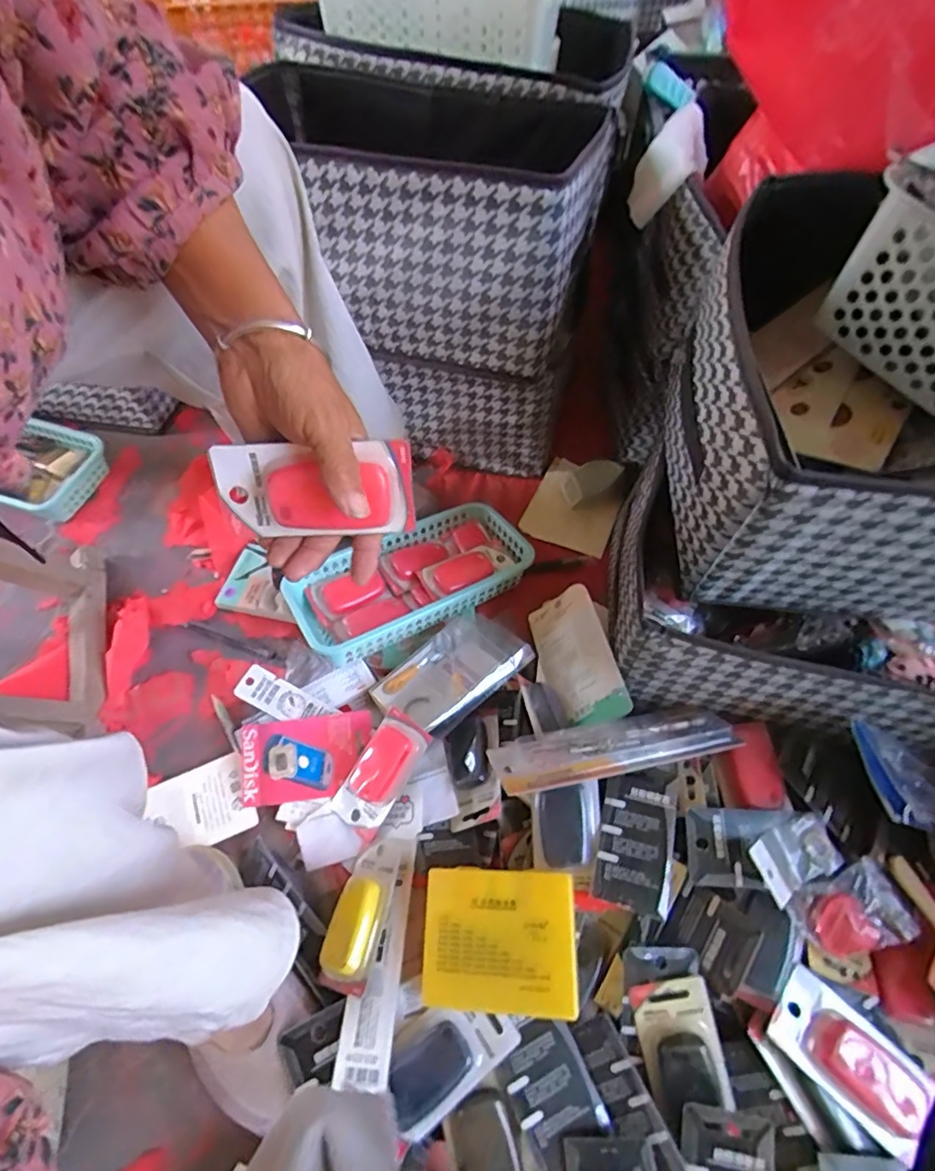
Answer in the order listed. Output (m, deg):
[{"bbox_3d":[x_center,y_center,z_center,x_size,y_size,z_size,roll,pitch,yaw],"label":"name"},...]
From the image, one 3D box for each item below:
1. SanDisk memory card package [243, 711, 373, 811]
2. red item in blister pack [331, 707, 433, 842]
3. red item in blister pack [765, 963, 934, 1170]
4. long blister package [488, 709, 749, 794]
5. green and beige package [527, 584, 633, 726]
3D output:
[{"bbox_3d":[-0.157,0.168,0.533,0.123,0.009,0.078,-7,75,2],"label":"SanDisk memory card package"},{"bbox_3d":[-0.081,0.173,0.509,0.054,0.020,0.108,32,90,20],"label":"red item in blister pack"},{"bbox_3d":[0.274,0.336,0.390,0.110,0.016,0.057,37,68,22],"label":"red item in blister pack"},{"bbox_3d":[0.125,0.138,0.480,0.204,0.011,0.070,-9,18,-10],"label":"long blister package"},{"bbox_3d":[0.111,0.072,0.574,0.080,0.010,0.159,-40,41,26],"label":"green and beige package"}]

